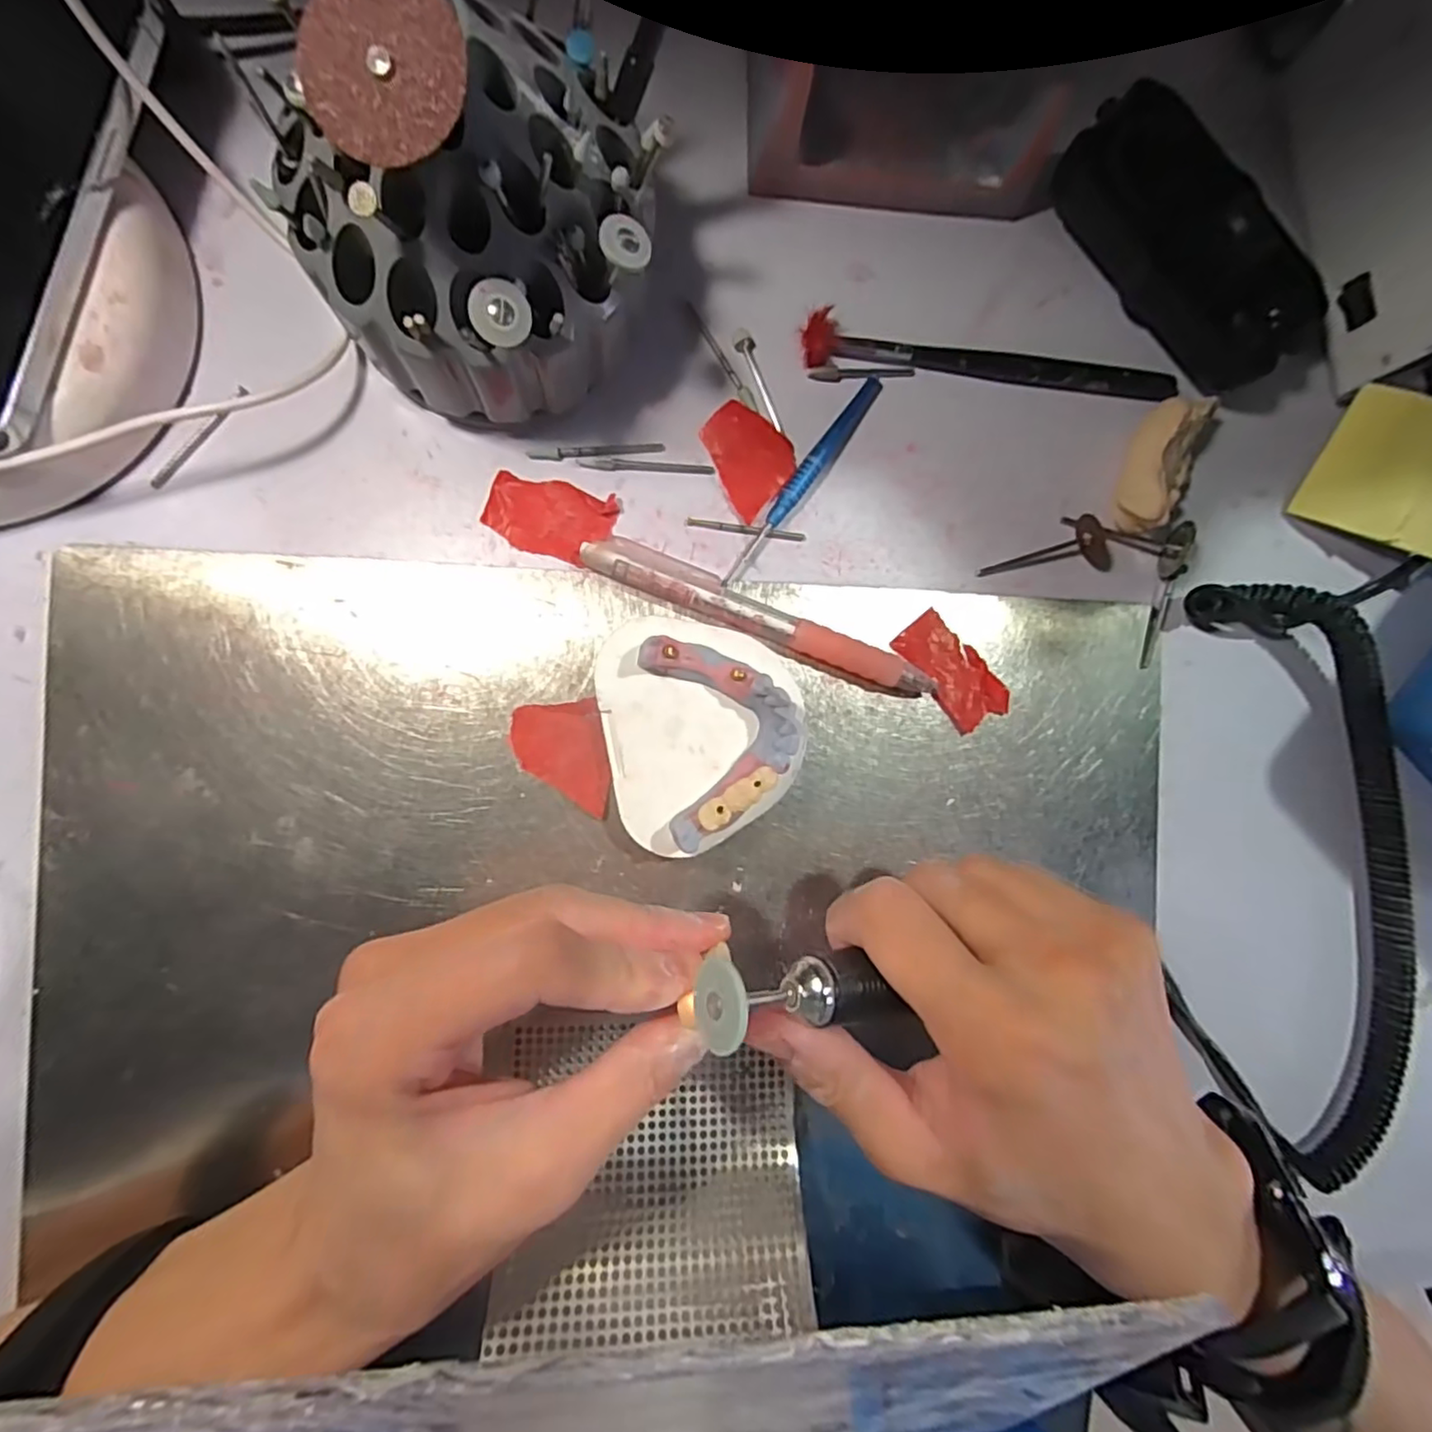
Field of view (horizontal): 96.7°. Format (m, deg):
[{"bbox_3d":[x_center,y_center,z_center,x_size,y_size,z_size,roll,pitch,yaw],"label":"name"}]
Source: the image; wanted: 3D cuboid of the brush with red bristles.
[{"bbox_3d":[0.105,-0.135,0.244,0.147,0.009,0.017,4,90,-7],"label":"brush with red bristles"}]

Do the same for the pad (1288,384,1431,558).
[{"bbox_3d":[0.275,-0.091,0.246,0.071,0.007,0.049,22,114,10],"label":"pad"}]

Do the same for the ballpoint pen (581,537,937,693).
[{"bbox_3d":[0.017,-0.036,0.230,0.130,0.013,0.015,22,88,-7],"label":"ballpoint pen"}]

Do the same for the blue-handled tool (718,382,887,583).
[{"bbox_3d":[0.033,-0.088,0.236,0.009,0.006,0.096,37,86,-6],"label":"blue-handled tool"}]

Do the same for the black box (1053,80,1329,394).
[{"bbox_3d":[0.177,-0.176,0.239,0.111,0.034,0.046,43,85,-5],"label":"black box"}]

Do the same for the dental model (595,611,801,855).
[{"bbox_3d":[-0.004,0.005,0.215,0.065,0.031,0.076,-7,91,-7],"label":"dental model"}]

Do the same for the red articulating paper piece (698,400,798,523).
[{"bbox_3d":[0.011,-0.096,0.234,0.031,0.004,0.037,-45,95,-5],"label":"red articulating paper piece"}]

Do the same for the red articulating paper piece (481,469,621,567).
[{"bbox_3d":[-0.059,-0.070,0.225,0.043,0.005,0.027,14,88,-7],"label":"red articulating paper piece"}]

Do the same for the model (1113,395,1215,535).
[{"bbox_3d":[0.171,-0.095,0.245,0.024,0.022,0.056,18,88,-7],"label":"model"}]

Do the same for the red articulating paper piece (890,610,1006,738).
[{"bbox_3d":[0.090,-0.017,0.241,0.024,0.004,0.047,-41,95,-5],"label":"red articulating paper piece"}]

